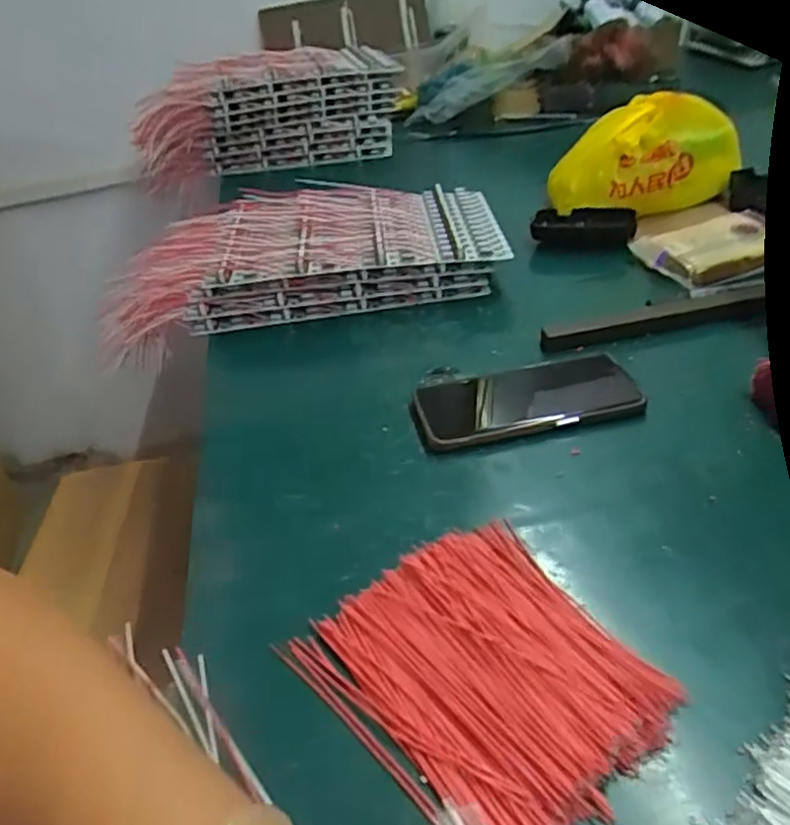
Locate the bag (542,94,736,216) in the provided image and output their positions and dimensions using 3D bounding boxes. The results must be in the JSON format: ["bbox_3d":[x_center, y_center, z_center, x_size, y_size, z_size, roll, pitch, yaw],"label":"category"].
[{"bbox_3d":[0.268,-0.265,0.747,0.198,0.125,0.091,2,38,16],"label":"bag"}]

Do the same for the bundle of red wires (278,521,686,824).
[{"bbox_3d":[0.046,0.122,0.337,0.132,0.019,0.150,-29,43,-27],"label":"bundle of red wires"}]

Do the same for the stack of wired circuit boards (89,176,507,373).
[{"bbox_3d":[-0.103,-0.164,0.730,0.411,0.081,0.204,-8,36,-3],"label":"stack of wired circuit boards"}]

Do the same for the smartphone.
[{"bbox_3d":[0.098,-0.009,0.517,0.159,0.018,0.071,-8,37,-3],"label":"smartphone"}]

